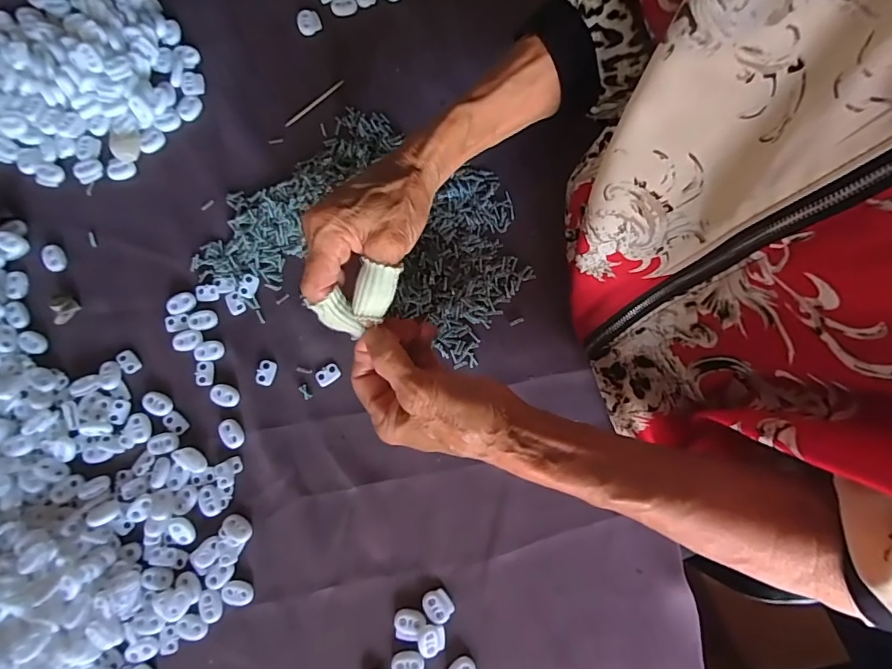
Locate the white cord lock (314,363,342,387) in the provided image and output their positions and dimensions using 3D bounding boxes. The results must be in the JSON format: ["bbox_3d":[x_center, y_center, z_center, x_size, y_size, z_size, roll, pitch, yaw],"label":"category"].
[{"bbox_3d":[-0.092,0.032,0.373,0.019,0.004,0.014,-38,82,-7],"label":"white cord lock"}]

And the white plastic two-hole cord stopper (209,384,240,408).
[{"bbox_3d":[-0.172,0.047,0.372,0.023,0.004,0.016,14,80,3],"label":"white plastic two-hole cord stopper"}]

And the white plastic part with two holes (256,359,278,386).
[{"bbox_3d":[-0.141,0.030,0.376,0.013,0.004,0.020,15,80,3],"label":"white plastic part with two holes"}]

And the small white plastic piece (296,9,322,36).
[{"bbox_3d":[-0.122,-0.279,0.431,0.021,0.014,0.019,-20,80,-4],"label":"small white plastic piece"}]

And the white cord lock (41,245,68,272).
[{"bbox_3d":[-0.320,-0.063,0.393,0.015,0.008,0.024,-34,81,-6],"label":"white cord lock"}]

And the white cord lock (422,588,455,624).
[{"bbox_3d":[-0.006,0.193,0.342,0.019,0.005,0.021,-34,81,-6],"label":"white cord lock"}]

